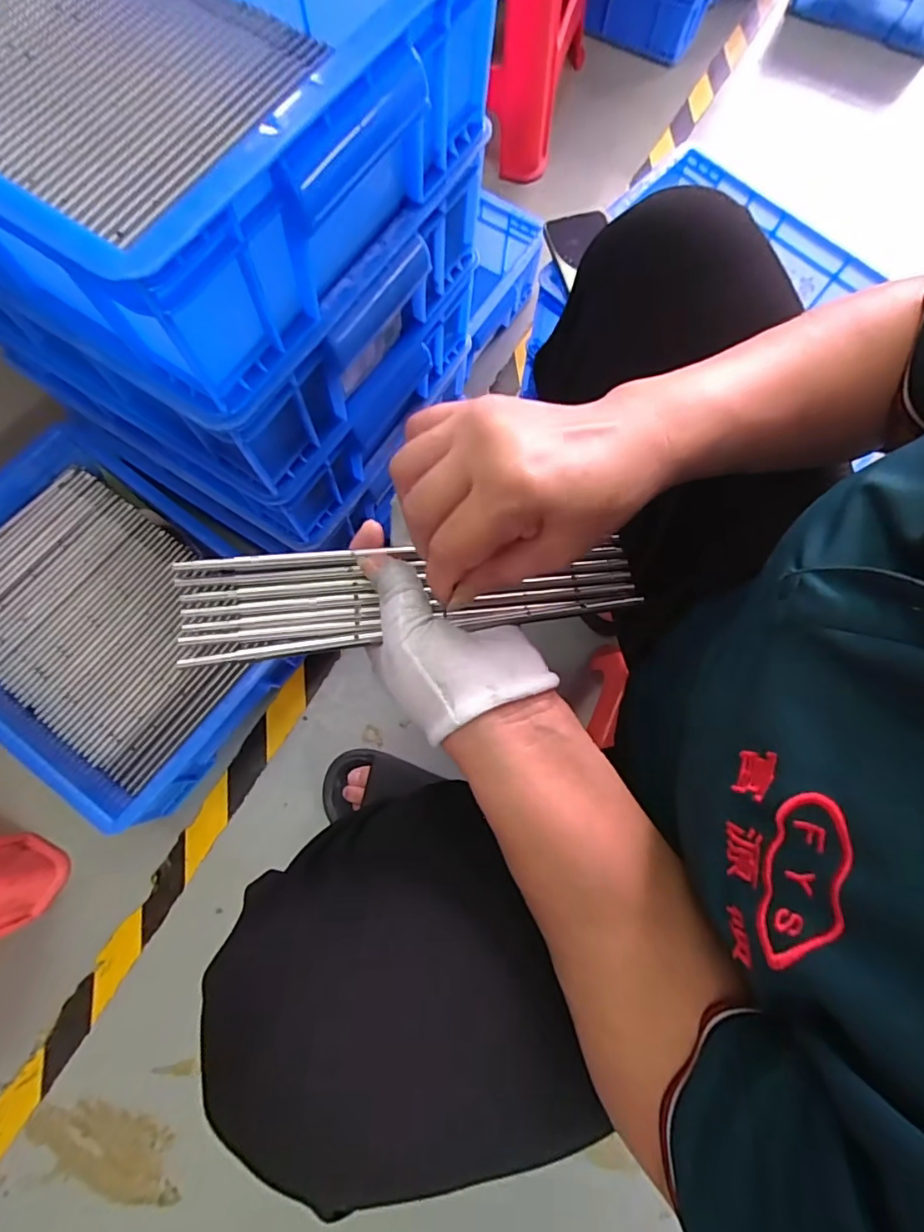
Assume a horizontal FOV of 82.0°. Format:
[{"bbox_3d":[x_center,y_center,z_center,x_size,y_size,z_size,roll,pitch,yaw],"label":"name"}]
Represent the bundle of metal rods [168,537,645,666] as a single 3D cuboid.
[{"bbox_3d":[-0.020,-0.011,0.293,0.250,0.013,0.053,-3,75,-12],"label":"bundle of metal rods"}]

